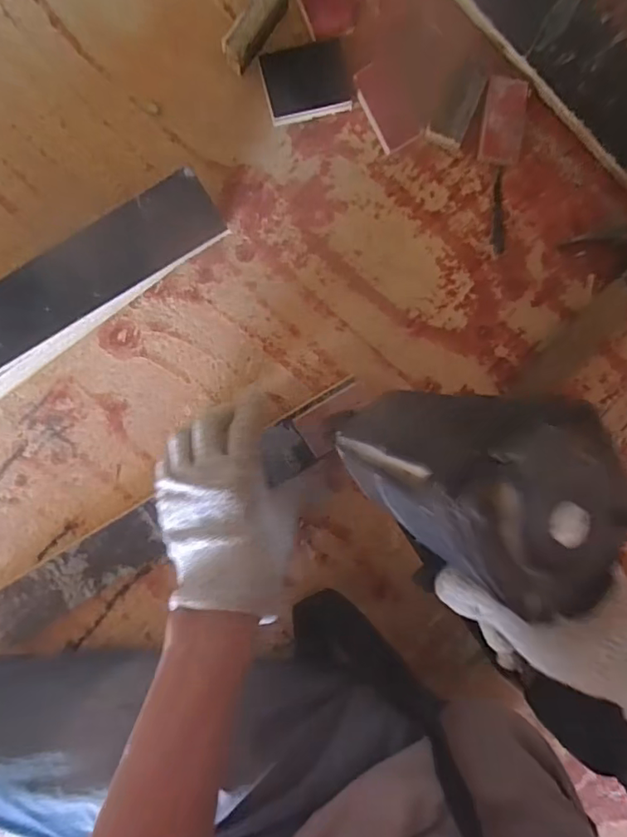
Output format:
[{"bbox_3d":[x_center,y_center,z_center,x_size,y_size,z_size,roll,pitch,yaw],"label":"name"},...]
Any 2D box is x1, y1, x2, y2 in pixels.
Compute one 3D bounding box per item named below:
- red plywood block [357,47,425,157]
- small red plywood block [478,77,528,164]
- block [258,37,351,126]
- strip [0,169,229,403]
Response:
[{"bbox_3d":[0.062,-0.250,0.421,0.040,0.010,0.063,-29,98,0],"label":"red plywood block"},{"bbox_3d":[0.151,-0.237,0.426,0.030,0.014,0.062,6,97,-5],"label":"small red plywood block"},{"bbox_3d":[-0.005,-0.260,0.410,0.064,0.010,0.047,-14,98,-2],"label":"block"},{"bbox_3d":[-0.234,-0.046,0.390,0.388,0.095,0.064,-32,100,2],"label":"strip"}]

